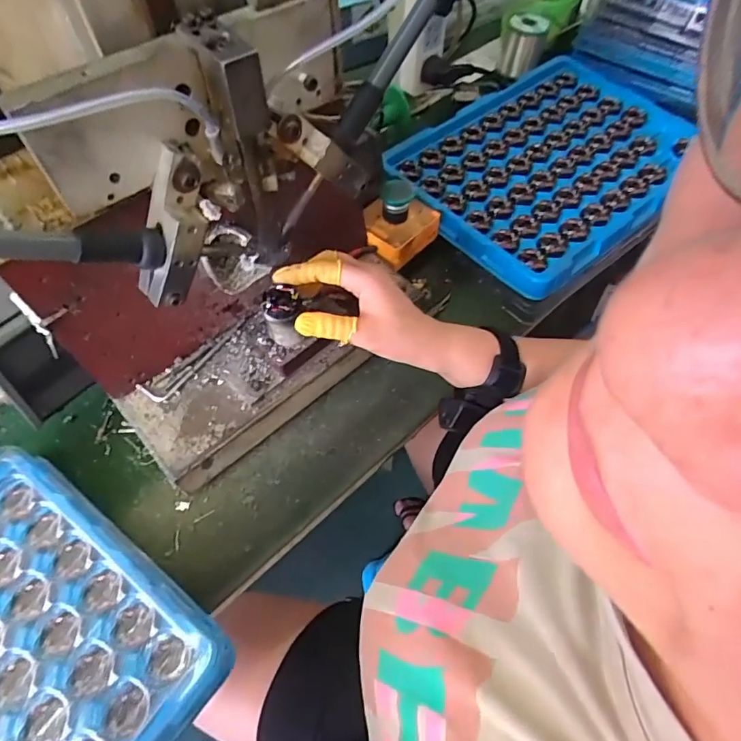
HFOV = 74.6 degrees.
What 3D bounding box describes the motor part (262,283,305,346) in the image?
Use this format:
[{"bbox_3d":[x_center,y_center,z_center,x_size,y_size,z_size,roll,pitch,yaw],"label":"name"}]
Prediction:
[{"bbox_3d":[-0.072,-0.047,0.417,0.032,0.043,0.029,6,59,4],"label":"motor part"}]

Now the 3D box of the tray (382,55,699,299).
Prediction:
[{"bbox_3d":[0.239,-0.275,0.623,0.409,0.030,0.278,-39,67,-21],"label":"tray"}]

